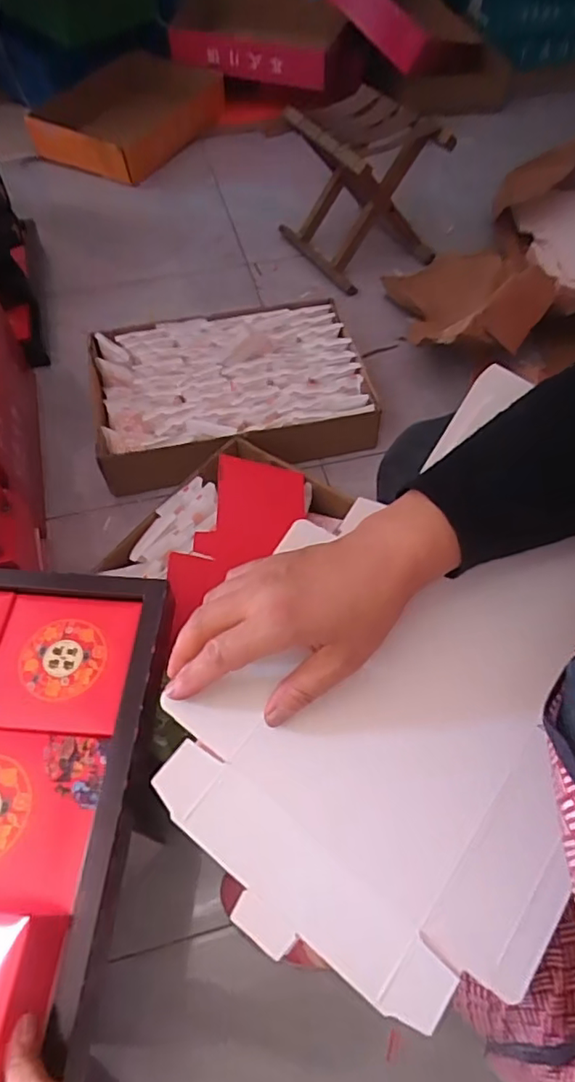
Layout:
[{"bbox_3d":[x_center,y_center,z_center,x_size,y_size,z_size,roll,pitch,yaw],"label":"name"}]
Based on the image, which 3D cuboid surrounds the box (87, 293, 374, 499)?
[{"bbox_3d":[-0.099,-0.255,0.998,0.449,0.096,0.317,-11,58,-7],"label":"box"}]

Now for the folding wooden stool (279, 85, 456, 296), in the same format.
[{"bbox_3d":[0.150,-0.703,1.156,0.234,0.242,0.239,-23,60,-14],"label":"folding wooden stool"}]

